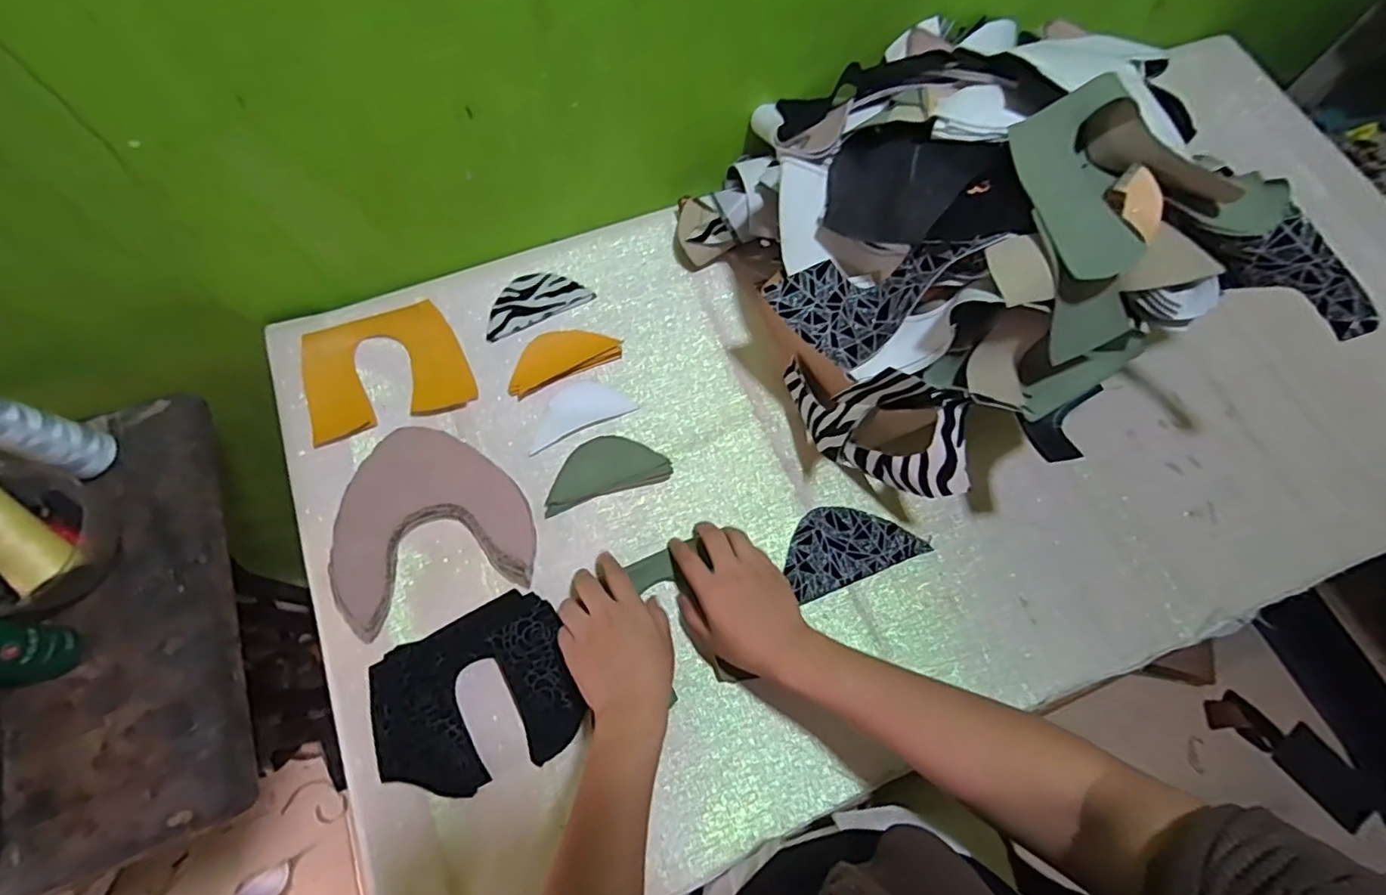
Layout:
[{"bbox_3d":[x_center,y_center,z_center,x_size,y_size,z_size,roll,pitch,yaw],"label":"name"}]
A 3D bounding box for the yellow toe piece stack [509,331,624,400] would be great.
[{"bbox_3d":[-0.132,-0.092,0.595,0.112,0.005,0.054,-24,72,-10],"label":"yellow toe piece stack"}]

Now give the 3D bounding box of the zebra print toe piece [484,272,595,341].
[{"bbox_3d":[-0.167,-0.155,0.625,0.112,0.005,0.055,-27,82,-12],"label":"zebra print toe piece"}]

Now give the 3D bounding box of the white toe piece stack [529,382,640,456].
[{"bbox_3d":[-0.114,-0.037,0.582,0.104,0.004,0.050,-26,72,-11],"label":"white toe piece stack"}]

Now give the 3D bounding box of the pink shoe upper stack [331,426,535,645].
[{"bbox_3d":[-0.237,0.057,0.533,0.160,0.021,0.170,-19,71,-9],"label":"pink shoe upper stack"}]

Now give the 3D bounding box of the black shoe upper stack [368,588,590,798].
[{"bbox_3d":[-0.176,0.201,0.485,0.149,0.019,0.128,-21,71,-9],"label":"black shoe upper stack"}]

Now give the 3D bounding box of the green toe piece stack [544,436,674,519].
[{"bbox_3d":[-0.084,0.017,0.561,0.117,0.011,0.059,-16,70,-8],"label":"green toe piece stack"}]

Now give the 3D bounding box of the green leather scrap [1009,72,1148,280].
[{"bbox_3d":[0.257,-0.178,0.398,0.070,0.021,0.133,-5,83,-3],"label":"green leather scrap"}]

